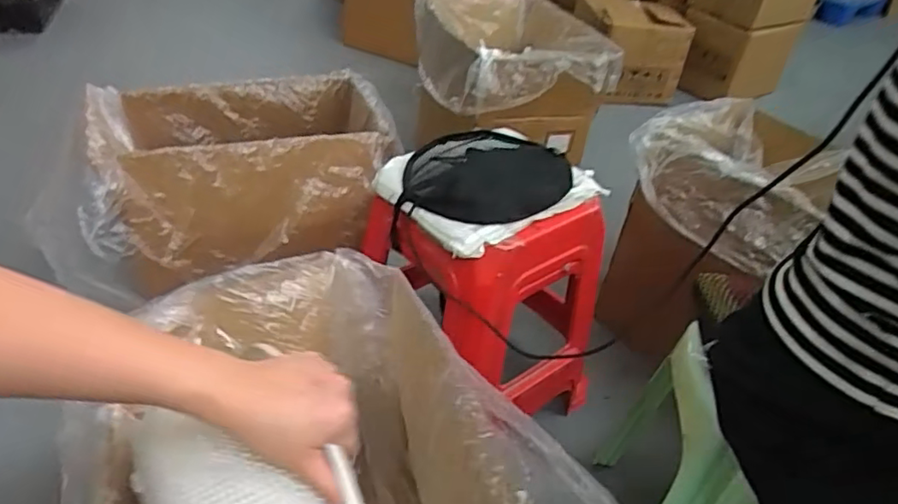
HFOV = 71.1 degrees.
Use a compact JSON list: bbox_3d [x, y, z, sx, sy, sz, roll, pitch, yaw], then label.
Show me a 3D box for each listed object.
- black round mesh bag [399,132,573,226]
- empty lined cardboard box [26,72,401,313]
[{"bbox_3d":[0.059,-0.104,0.936,0.250,0.066,0.192,7,37,0],"label":"black round mesh bag"},{"bbox_3d":[-0.354,-0.154,1.095,0.461,0.214,0.342,-7,39,-19],"label":"empty lined cardboard box"}]

